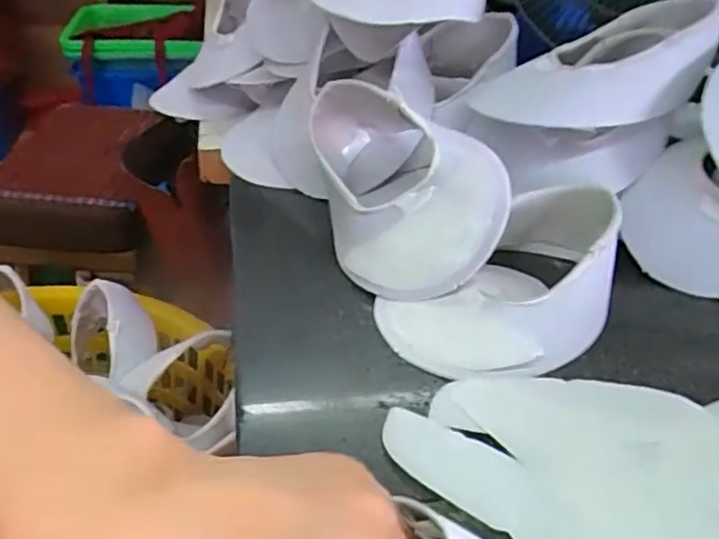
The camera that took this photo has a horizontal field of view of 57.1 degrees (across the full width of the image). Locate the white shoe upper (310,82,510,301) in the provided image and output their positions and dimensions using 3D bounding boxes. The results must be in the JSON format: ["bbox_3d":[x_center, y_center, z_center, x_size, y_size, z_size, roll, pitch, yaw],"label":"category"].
[{"bbox_3d":[0.029,-0.054,0.441,0.097,0.083,0.160,-6,38,-11],"label":"white shoe upper"}]

